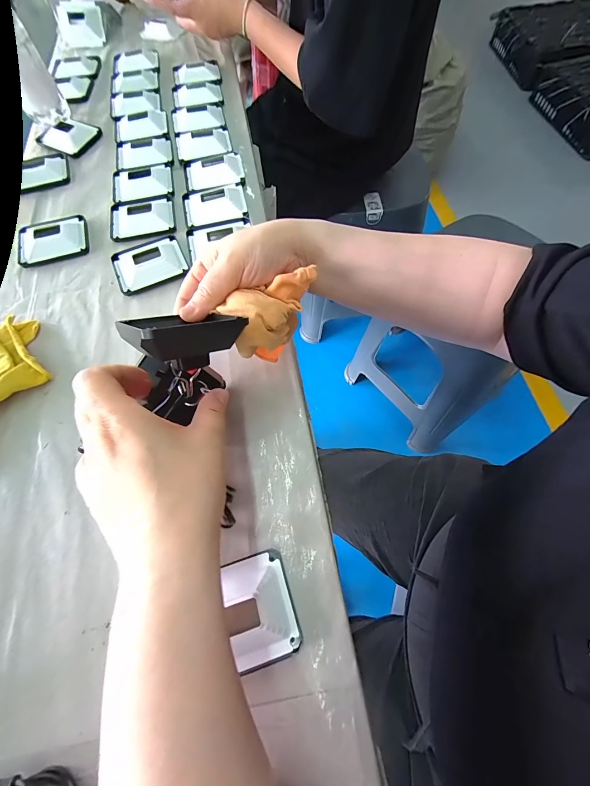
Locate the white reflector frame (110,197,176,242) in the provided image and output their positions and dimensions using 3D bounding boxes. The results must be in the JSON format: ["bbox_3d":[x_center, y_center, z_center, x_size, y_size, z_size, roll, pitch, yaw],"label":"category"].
[{"bbox_3d":[-0.196,-0.225,0.398,0.081,0.011,0.072,-11,67,-2],"label":"white reflector frame"}]

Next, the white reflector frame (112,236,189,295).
[{"bbox_3d":[-0.172,-0.154,0.365,0.080,0.015,0.066,-25,68,-8],"label":"white reflector frame"}]

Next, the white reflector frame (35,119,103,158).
[{"bbox_3d":[-0.342,-0.393,0.474,0.072,0.017,0.067,26,71,13],"label":"white reflector frame"}]

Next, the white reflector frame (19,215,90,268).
[{"bbox_3d":[-0.300,-0.190,0.386,0.079,0.018,0.063,-20,68,-5],"label":"white reflector frame"}]

